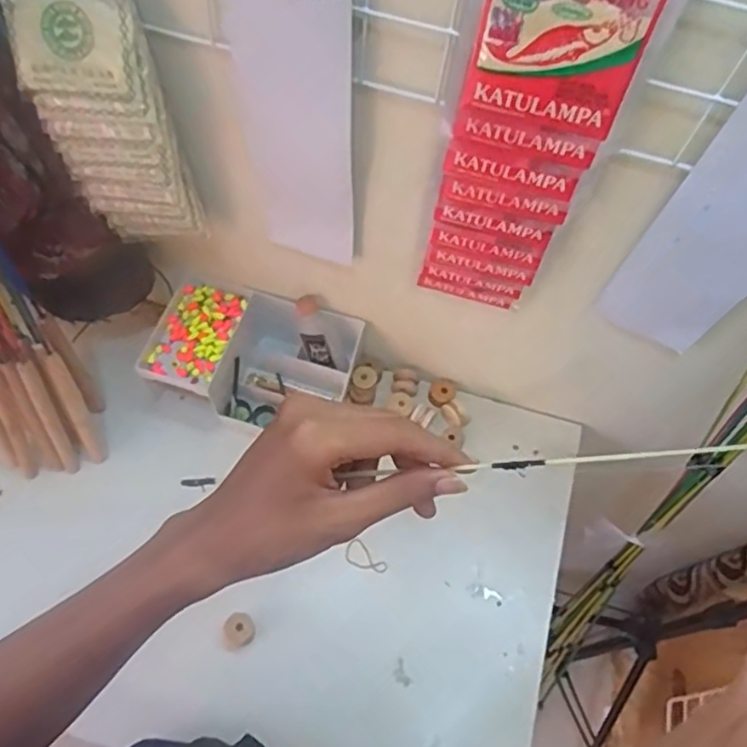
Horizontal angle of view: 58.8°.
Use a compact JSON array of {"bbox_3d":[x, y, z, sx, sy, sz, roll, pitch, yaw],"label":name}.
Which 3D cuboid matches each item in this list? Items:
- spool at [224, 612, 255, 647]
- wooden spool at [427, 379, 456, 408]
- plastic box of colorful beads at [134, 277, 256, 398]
[{"bbox_3d":[-0.143,0.277,0.714,0.031,0.029,0.033,2,63,-3],"label":"spool"},{"bbox_3d":[0.088,0.025,0.848,0.031,0.016,0.033,2,63,-3],"label":"wooden spool"},{"bbox_3d":[-0.211,-0.049,0.788,0.094,0.023,0.141,19,63,6],"label":"plastic box of colorful beads"}]

